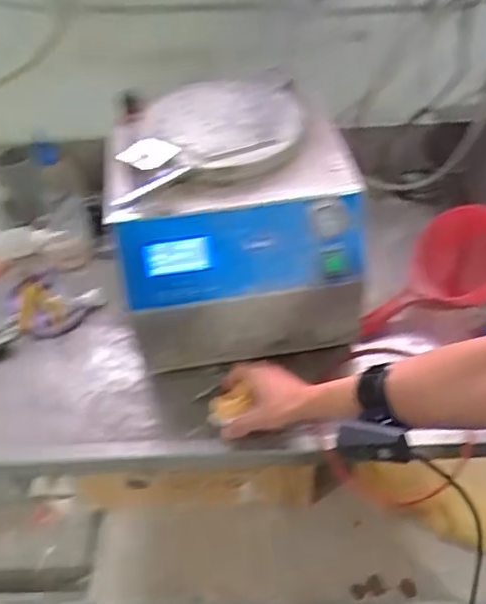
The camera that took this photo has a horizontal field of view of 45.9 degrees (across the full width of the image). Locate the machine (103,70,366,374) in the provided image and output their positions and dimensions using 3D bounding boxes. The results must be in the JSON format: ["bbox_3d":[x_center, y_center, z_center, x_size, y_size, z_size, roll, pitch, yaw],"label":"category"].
[{"bbox_3d":[-0.012,-0.121,0.806,0.305,0.250,0.307,-9,47,-3],"label":"machine"}]

